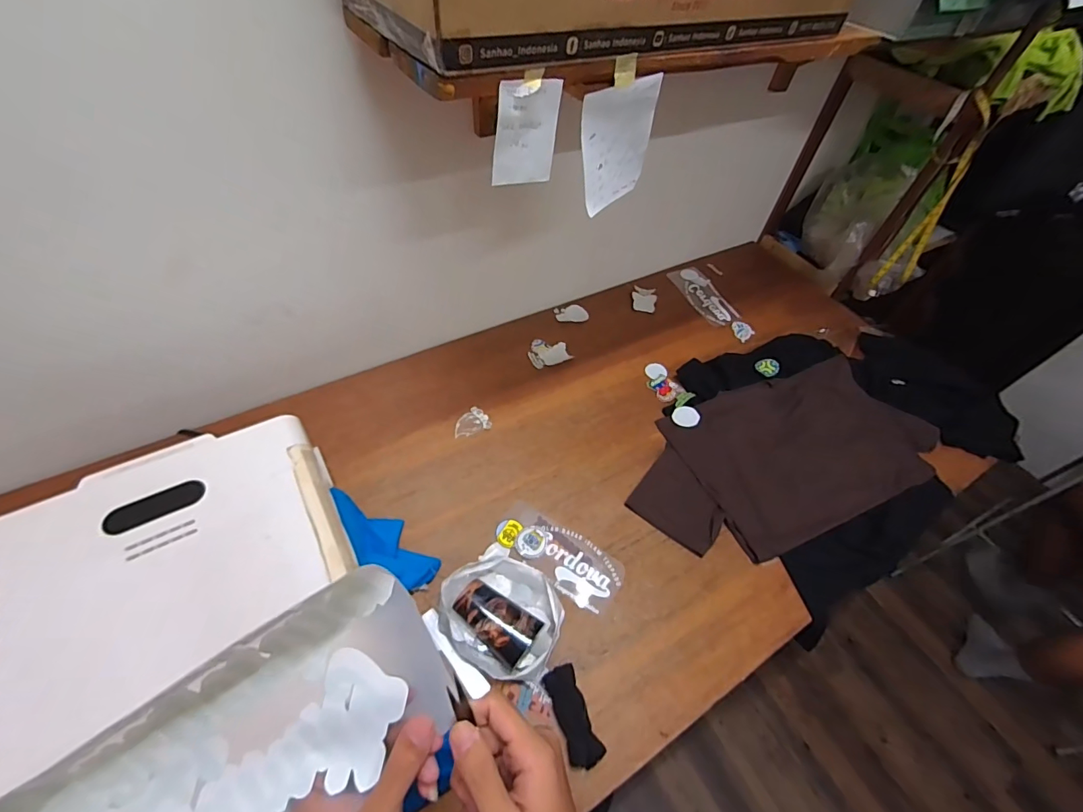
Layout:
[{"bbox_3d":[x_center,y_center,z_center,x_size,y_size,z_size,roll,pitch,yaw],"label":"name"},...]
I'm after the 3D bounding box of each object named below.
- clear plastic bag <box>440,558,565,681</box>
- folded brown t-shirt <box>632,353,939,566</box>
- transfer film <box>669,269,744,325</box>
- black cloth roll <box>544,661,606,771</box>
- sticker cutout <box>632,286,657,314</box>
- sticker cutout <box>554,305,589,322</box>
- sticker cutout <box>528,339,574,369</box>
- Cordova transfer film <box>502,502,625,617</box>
[{"bbox_3d":[-0.067,0.332,0.739,0.197,0.075,0.165,21,54,10],"label":"clear plastic bag"},{"bbox_3d":[0.524,0.100,0.986,0.714,0.043,0.341,-17,57,-17],"label":"folded brown t-shirt"},{"bbox_3d":[0.472,-0.323,1.342,0.124,0.008,0.243,-15,57,-19],"label":"transfer film"},{"bbox_3d":[0.047,0.462,0.681,0.051,0.034,0.130,-15,56,-16],"label":"black cloth roll"},{"bbox_3d":[0.291,-0.303,1.293,0.068,0.007,0.101,11,56,9],"label":"sticker cutout"},{"bbox_3d":[0.082,-0.248,1.237,0.089,0.011,0.062,-8,57,-4],"label":"sticker cutout"},{"bbox_3d":[0.015,-0.137,1.140,0.102,0.006,0.089,-18,57,-18],"label":"sticker cutout"},{"bbox_3d":[0.032,0.271,0.834,0.246,0.009,0.109,29,56,16],"label":"Cordova transfer film"}]

